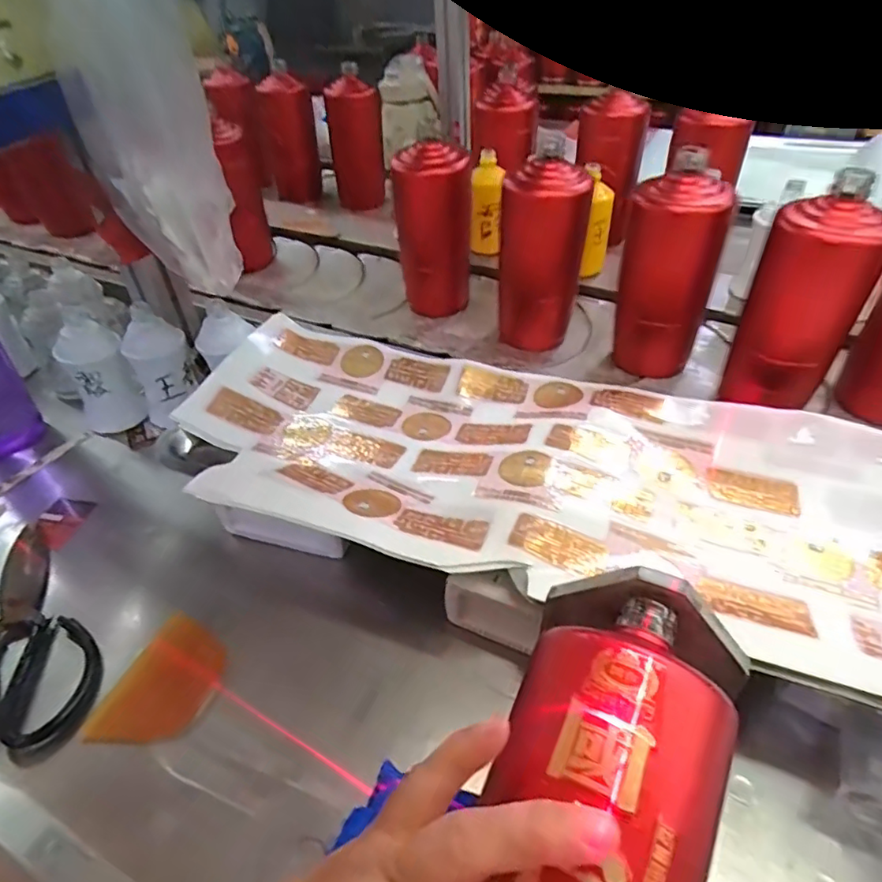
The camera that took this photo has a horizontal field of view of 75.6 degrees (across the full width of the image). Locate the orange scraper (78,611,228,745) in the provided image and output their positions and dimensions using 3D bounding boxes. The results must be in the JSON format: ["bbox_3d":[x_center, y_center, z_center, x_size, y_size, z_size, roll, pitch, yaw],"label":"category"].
[{"bbox_3d":[-0.174,0.153,0.359,0.059,0.008,0.083,14,46,19],"label":"orange scraper"}]

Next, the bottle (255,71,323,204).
[{"bbox_3d":[-0.236,-0.471,0.895,0.082,0.163,0.090,-14,43,-10],"label":"bottle"}]

